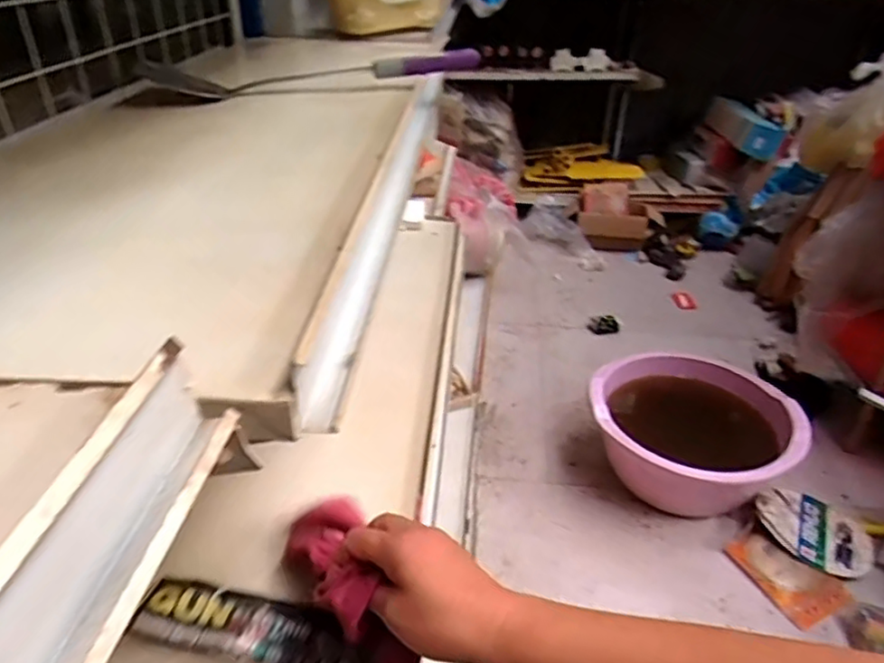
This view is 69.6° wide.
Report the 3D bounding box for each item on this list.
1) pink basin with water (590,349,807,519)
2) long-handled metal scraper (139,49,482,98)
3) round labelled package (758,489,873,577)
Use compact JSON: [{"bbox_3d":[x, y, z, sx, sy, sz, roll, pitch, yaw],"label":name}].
[{"bbox_3d":[0.488,0.213,1.272,0.372,0.168,0.363,1,33,0],"label":"pink basin with water"},{"bbox_3d":[-0.141,-0.276,0.688,0.366,0.042,0.060,-1,33,-2],"label":"long-handled metal scraper"},{"bbox_3d":[0.675,0.362,1.158,0.196,0.041,0.164,21,38,28],"label":"round labelled package"}]

